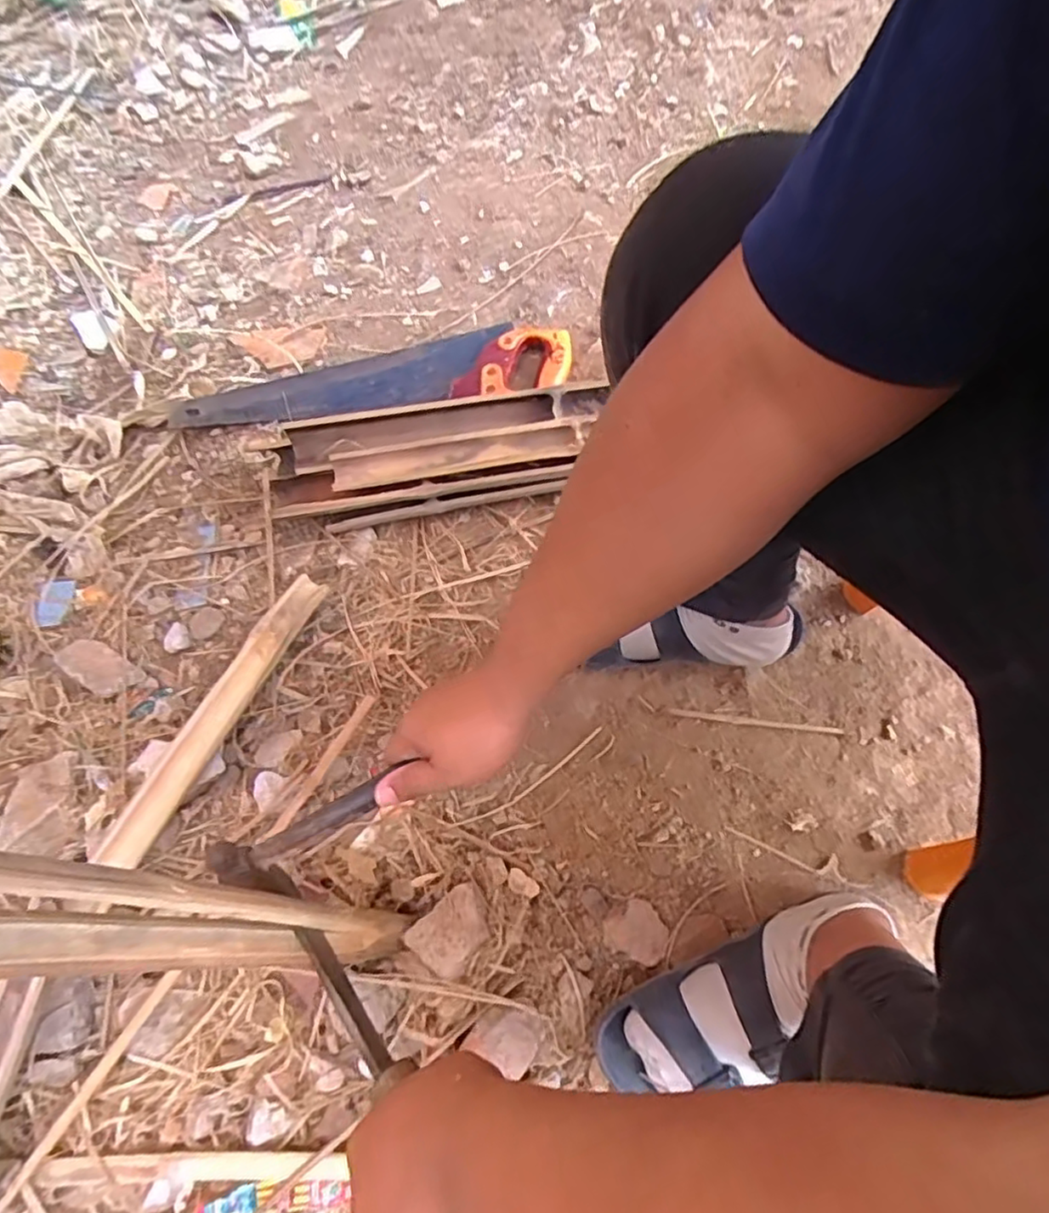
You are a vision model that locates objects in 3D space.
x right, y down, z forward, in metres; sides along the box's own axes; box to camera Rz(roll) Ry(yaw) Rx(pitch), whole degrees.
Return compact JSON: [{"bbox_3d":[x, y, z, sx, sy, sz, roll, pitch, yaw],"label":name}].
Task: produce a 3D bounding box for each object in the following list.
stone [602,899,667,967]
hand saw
[{"bbox_3d":[0.101,0.295,0.574,0.051,0.026,0.053,-2,68,4],"label":"stone"},{"bbox_3d":[-0.210,-0.299,0.828,0.505,0.039,0.127,-12,67,0],"label":"hand saw"}]

